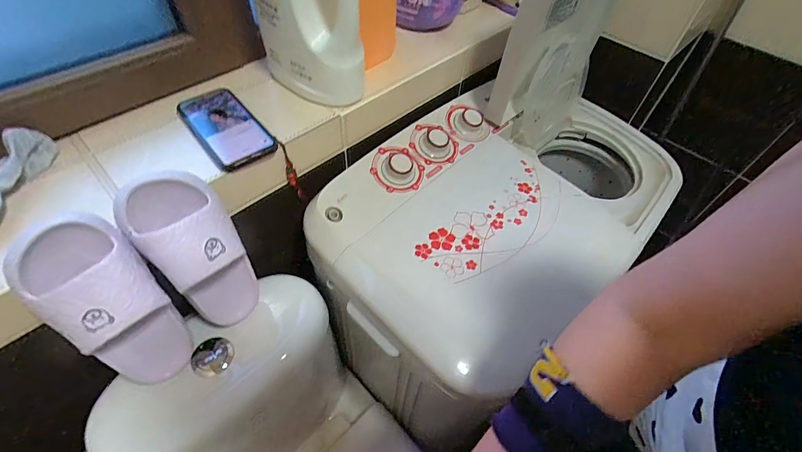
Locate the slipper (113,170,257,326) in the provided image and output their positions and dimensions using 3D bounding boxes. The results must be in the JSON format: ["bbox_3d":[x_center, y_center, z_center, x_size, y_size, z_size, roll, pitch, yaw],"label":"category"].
[{"bbox_3d":[-0.245,0.040,0.487,0.106,0.234,0.075,-37,43,-29],"label":"slipper"}]

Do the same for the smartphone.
[{"bbox_3d":[-0.245,-0.139,0.539,0.077,0.017,0.162,-33,61,-25],"label":"smartphone"}]

